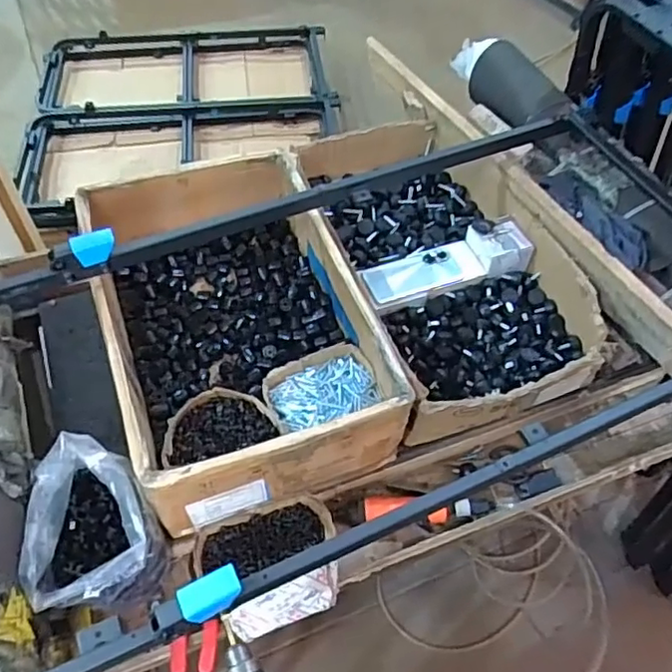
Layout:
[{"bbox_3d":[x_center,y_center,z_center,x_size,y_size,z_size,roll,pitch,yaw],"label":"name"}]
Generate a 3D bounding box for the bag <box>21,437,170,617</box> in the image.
[{"bbox_3d":[-0.284,0.234,0.749,0.129,0.142,0.187,-4,55,-5],"label":"bag"}]

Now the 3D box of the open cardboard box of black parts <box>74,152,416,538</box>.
[{"bbox_3d":[-0.148,-0.026,0.923,0.345,0.166,0.530,-17,57,-14],"label":"open cardboard box of black parts"}]

